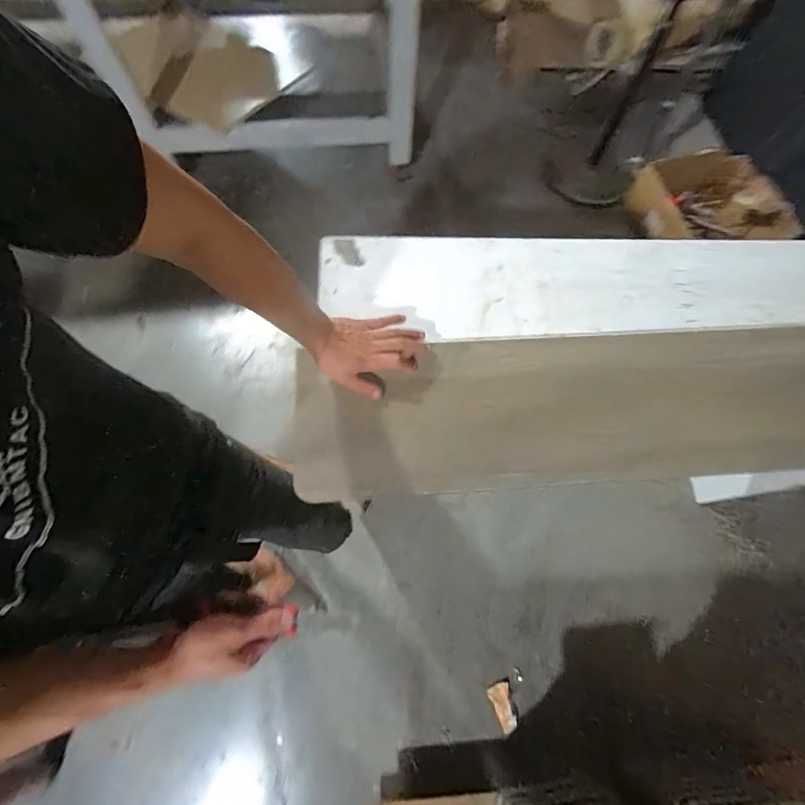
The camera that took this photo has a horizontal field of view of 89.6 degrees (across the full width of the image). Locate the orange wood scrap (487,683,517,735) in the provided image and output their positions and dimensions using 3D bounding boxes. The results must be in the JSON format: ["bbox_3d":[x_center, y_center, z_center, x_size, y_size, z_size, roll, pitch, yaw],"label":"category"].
[{"bbox_3d":[0.290,0.861,1.148,0.064,0.007,0.108,-26,44,-3],"label":"orange wood scrap"}]

